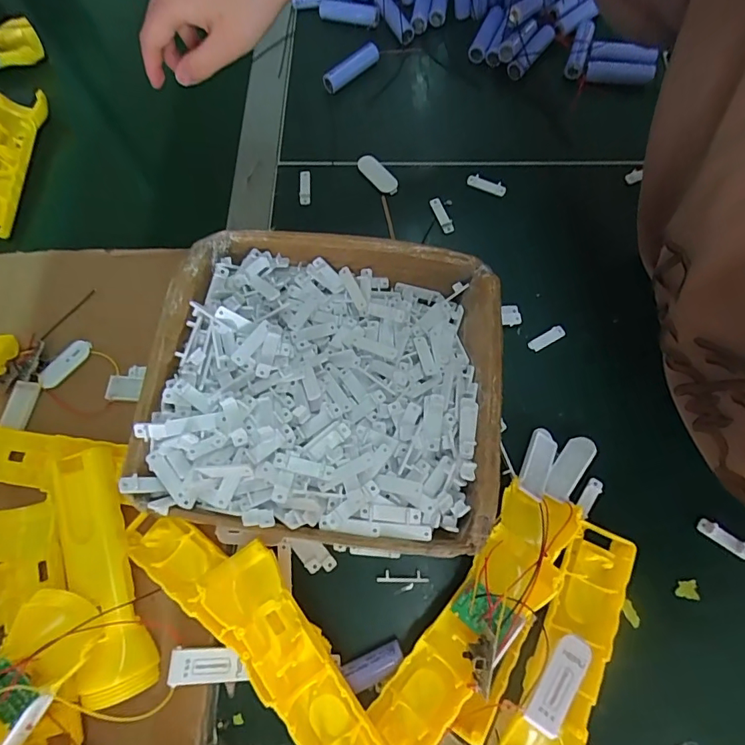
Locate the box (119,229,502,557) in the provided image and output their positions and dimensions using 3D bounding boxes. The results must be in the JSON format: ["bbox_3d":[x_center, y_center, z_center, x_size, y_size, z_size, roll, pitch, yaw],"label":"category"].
[{"bbox_3d":[-0.026,0.006,0.334,0.228,0.073,0.209,6,72,4],"label":"box"}]

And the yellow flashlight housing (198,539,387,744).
[{"bbox_3d":[-0.047,0.186,0.292,0.048,0.026,0.163,-37,74,-10],"label":"yellow flashlight housing"}]

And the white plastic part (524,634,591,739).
[{"bbox_3d":[0.115,0.190,0.287,0.020,0.004,0.056,32,76,15],"label":"white plastic part"}]

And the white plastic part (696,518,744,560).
[{"bbox_3d":[0.255,0.120,0.339,0.036,0.006,0.011,36,76,13],"label":"white plastic part"}]

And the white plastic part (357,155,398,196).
[{"bbox_3d":[0.006,-0.190,0.450,0.021,0.007,0.049,-34,74,-9],"label":"white plastic part"}]

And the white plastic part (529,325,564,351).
[{"bbox_3d":[0.146,-0.029,0.395,0.031,0.008,0.010,-30,73,-8],"label":"white plastic part"}]

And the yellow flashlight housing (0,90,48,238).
[{"bbox_3d":[-0.361,-0.206,0.464,0.055,0.028,0.155,2,71,3],"label":"yellow flashlight housing"}]

